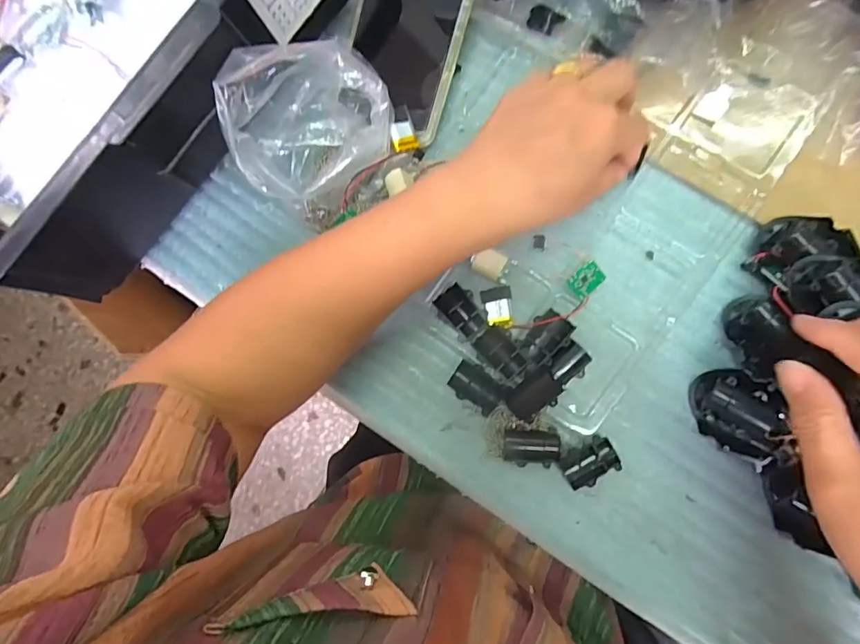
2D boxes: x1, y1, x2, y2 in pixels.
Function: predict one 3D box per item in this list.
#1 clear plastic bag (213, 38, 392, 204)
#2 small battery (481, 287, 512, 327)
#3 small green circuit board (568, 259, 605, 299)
[{"bbox_3d":[-0.079,-0.128,0.338,0.080,0.102,0.098,41,89,10],"label":"clear plastic bag"},{"bbox_3d":[0.048,-0.011,0.353,0.020,0.007,0.027,-7,82,6],"label":"small battery"},{"bbox_3d":[0.109,-0.029,0.347,0.023,0.004,0.018,-39,100,-2],"label":"small green circuit board"}]

